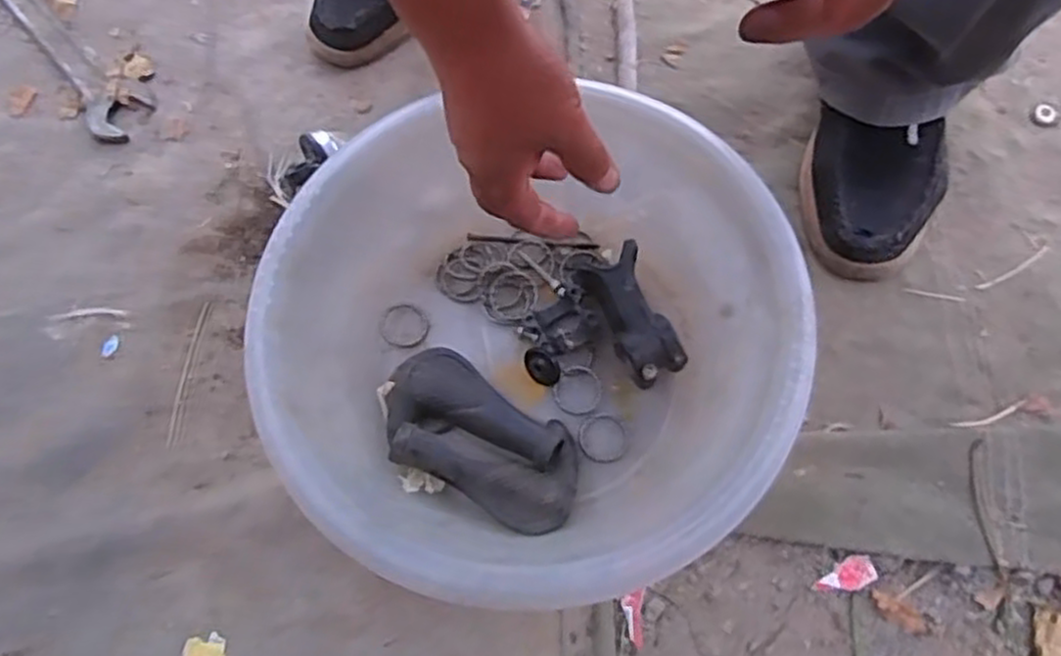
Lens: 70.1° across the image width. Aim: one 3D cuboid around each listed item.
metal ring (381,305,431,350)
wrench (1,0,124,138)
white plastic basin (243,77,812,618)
[{"bbox_3d":[-0.096,-0.002,0.579,0.036,0.004,0.035,3,78,-13],"label":"metal ring"},{"bbox_3d":[-0.441,-0.265,0.688,0.041,0.014,0.265,-41,75,-11],"label":"wrench"},{"bbox_3d":[-0.004,0.006,0.518,0.339,0.121,0.335,-9,71,-1],"label":"white plastic basin"}]

